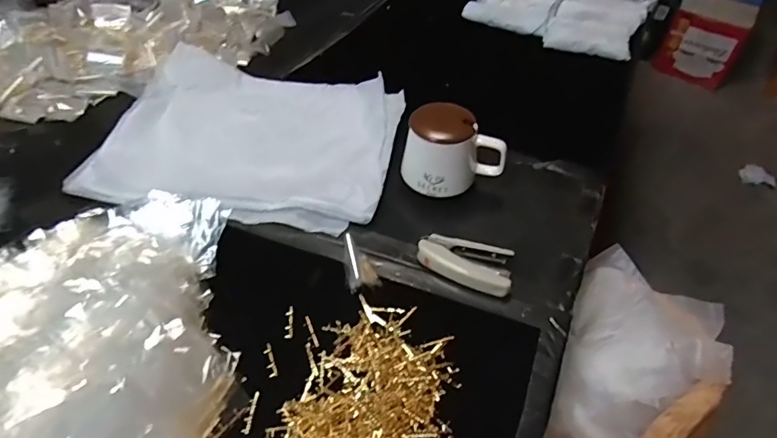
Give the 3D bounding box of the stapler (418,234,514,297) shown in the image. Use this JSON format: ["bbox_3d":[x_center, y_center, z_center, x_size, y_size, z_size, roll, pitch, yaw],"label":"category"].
[{"bbox_3d":[0.081,0.048,0.507,0.098,0.024,0.053,18,50,12],"label":"stapler"}]

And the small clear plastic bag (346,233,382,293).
[{"bbox_3d":[-0.026,0.046,0.489,0.033,0.036,0.047,-2,49,-5],"label":"small clear plastic bag"}]

